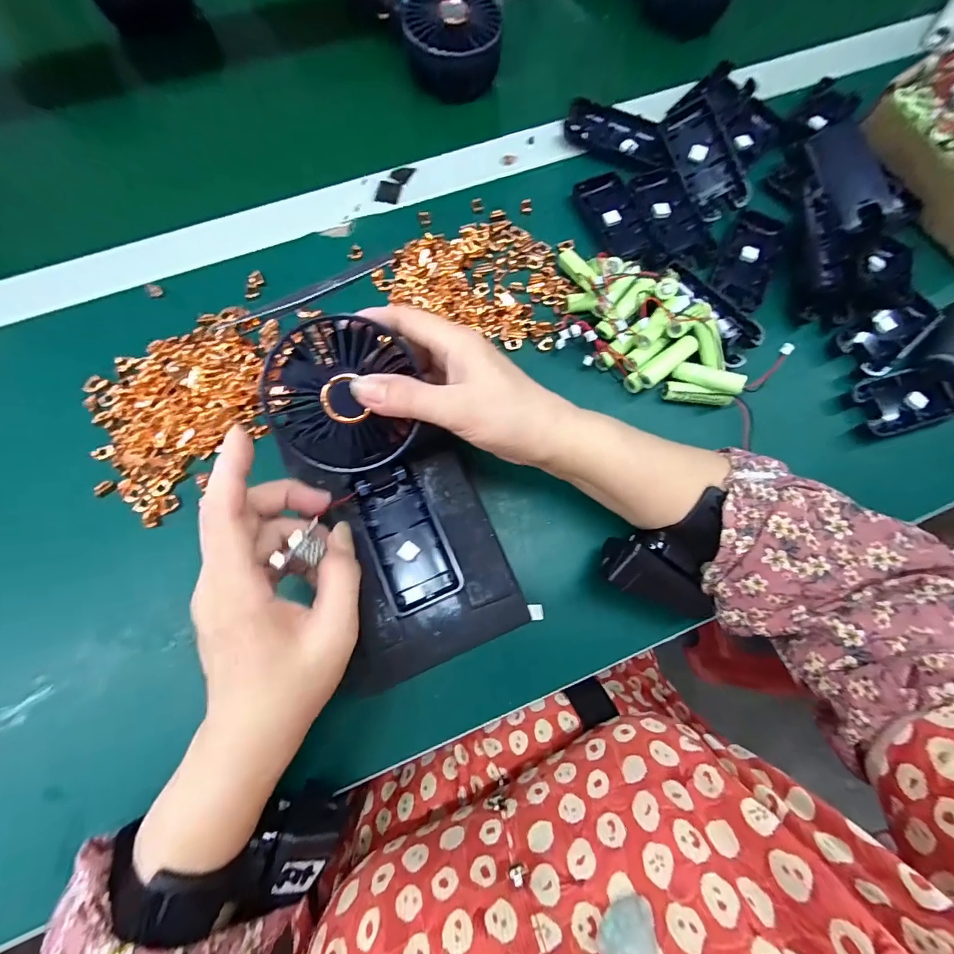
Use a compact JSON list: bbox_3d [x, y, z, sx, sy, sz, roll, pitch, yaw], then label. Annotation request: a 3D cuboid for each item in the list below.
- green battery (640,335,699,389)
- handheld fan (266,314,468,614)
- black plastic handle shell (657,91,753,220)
[{"bbox_3d":[0.145,-0.088,0.321,0.051,0.013,0.014,-38,79,-9],"label":"green battery"},{"bbox_3d":[-0.060,-0.005,0.261,0.084,0.042,0.172,-23,103,-9],"label":"handheld fan"},{"bbox_3d":[0.193,-0.267,0.358,0.044,0.021,0.096,-23,88,-9],"label":"black plastic handle shell"}]

